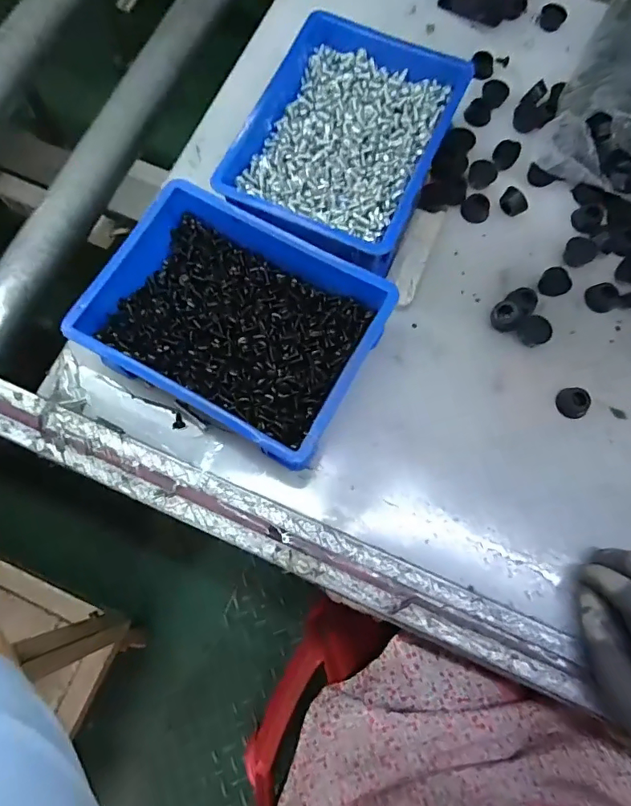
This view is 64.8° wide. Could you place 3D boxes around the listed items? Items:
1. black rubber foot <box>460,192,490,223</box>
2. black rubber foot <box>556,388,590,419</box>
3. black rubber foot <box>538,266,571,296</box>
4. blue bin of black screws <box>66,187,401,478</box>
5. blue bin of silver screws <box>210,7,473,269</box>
[{"bbox_3d":[0.140,-0.170,0.432,0.024,0.008,0.023,0,77,1],"label":"black rubber foot"},{"bbox_3d":[0.201,0.000,0.388,0.020,0.014,0.024,-26,78,-5],"label":"black rubber foot"},{"bbox_3d":[0.199,-0.100,0.413,0.020,0.013,0.023,-31,78,-6],"label":"black rubber foot"},{"bbox_3d":[-0.055,-0.060,0.377,0.194,0.063,0.152,30,79,7],"label":"blue bin of black screws"},{"bbox_3d":[0.023,-0.212,0.418,0.152,0.060,0.206,24,78,6],"label":"blue bin of silver screws"}]

